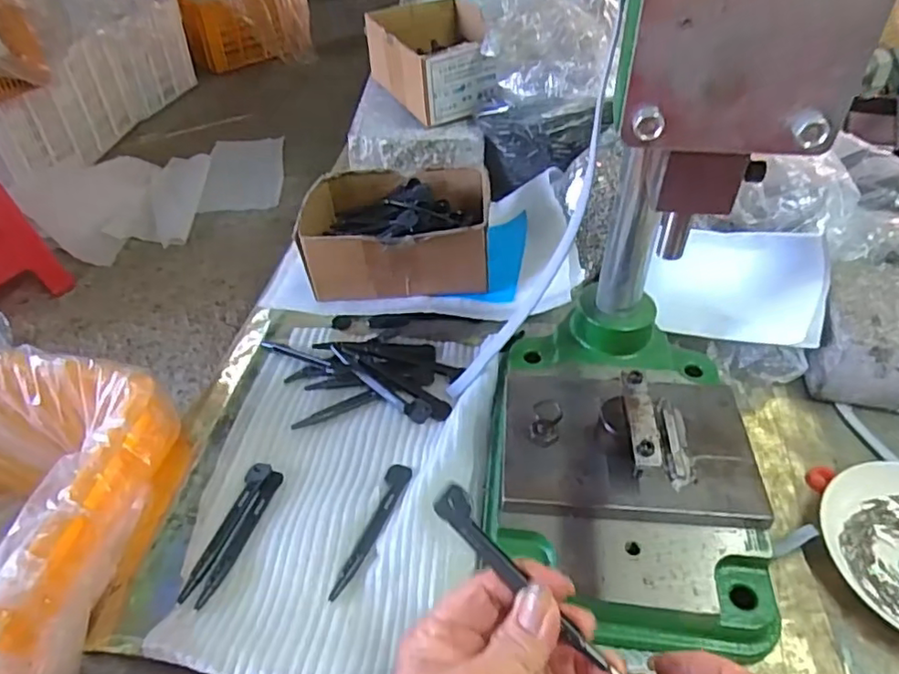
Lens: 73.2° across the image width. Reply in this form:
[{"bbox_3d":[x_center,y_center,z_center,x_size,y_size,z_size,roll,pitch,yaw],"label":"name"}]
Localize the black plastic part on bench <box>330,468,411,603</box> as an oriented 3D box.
[{"bbox_3d":[-0.050,0.120,0.387,0.016,0.004,0.099,15,46,16],"label":"black plastic part on bench"}]

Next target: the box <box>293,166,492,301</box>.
[{"bbox_3d":[-0.051,-0.098,0.559,0.164,0.063,0.125,-3,43,-1],"label":"box"}]

